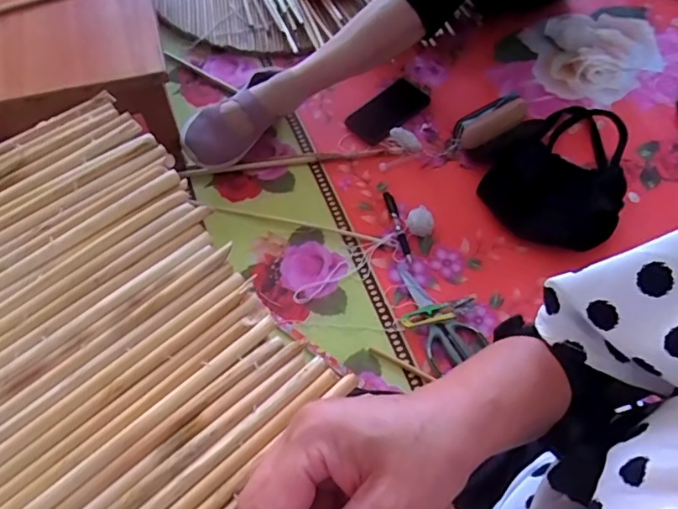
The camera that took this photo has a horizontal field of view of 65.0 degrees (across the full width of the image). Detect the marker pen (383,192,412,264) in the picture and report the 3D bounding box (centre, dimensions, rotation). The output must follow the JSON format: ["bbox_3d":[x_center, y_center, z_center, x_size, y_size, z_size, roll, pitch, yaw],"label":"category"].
[{"bbox_3d":[0.098,-0.047,0.879,0.013,0.008,0.129,-12,63,-9],"label":"marker pen"}]

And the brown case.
[{"bbox_3d":[0.274,-0.240,0.966,0.144,0.038,0.063,-28,68,5],"label":"brown case"}]

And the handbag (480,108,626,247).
[{"bbox_3d":[0.389,-0.159,0.914,0.209,0.090,0.320,28,64,12],"label":"handbag"}]

